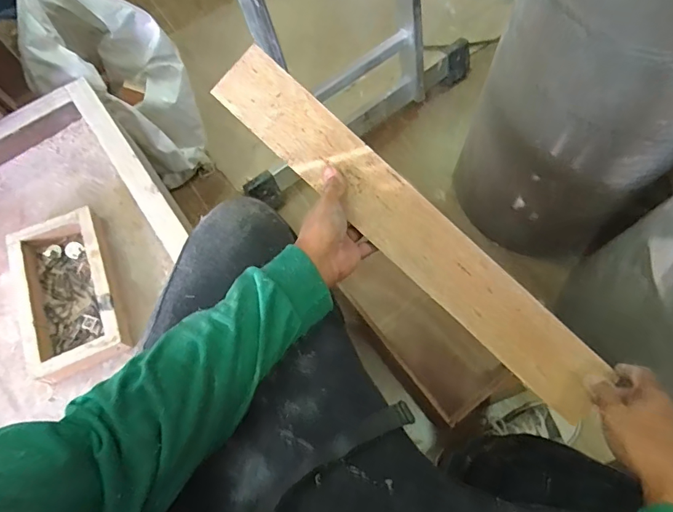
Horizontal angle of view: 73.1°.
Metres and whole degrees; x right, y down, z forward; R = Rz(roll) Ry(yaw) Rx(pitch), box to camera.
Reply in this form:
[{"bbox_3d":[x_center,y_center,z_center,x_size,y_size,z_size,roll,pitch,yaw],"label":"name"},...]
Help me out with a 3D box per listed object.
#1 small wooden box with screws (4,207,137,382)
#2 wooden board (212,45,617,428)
[{"bbox_3d":[-0.366,0.047,0.626,0.127,0.041,0.215,-25,71,-7],"label":"small wooden box with screws"},{"bbox_3d":[0.085,-0.036,0.573,0.596,0.014,0.082,43,95,4],"label":"wooden board"}]

